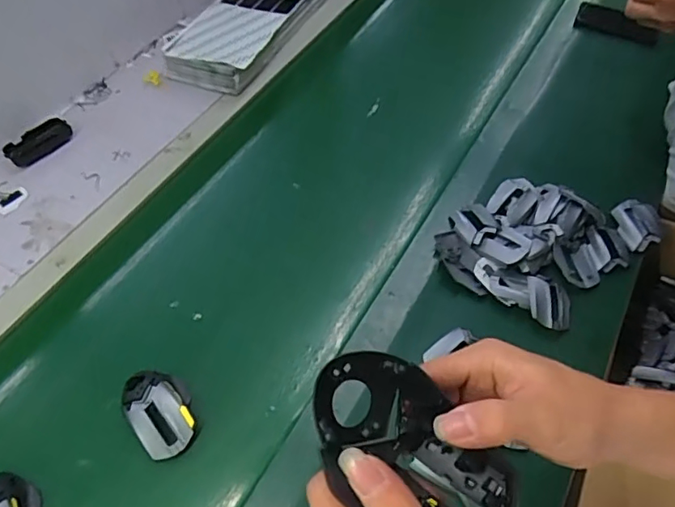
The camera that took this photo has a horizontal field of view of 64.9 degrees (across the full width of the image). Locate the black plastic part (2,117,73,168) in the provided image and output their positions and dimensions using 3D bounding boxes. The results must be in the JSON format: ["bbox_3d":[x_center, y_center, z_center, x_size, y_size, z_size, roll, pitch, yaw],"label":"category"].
[{"bbox_3d":[-0.508,-0.191,0.904,0.055,0.021,0.107,36,61,21],"label":"black plastic part"}]

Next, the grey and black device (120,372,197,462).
[{"bbox_3d":[-0.212,0.183,0.627,0.068,0.031,0.111,-34,62,-23],"label":"grey and black device"}]

